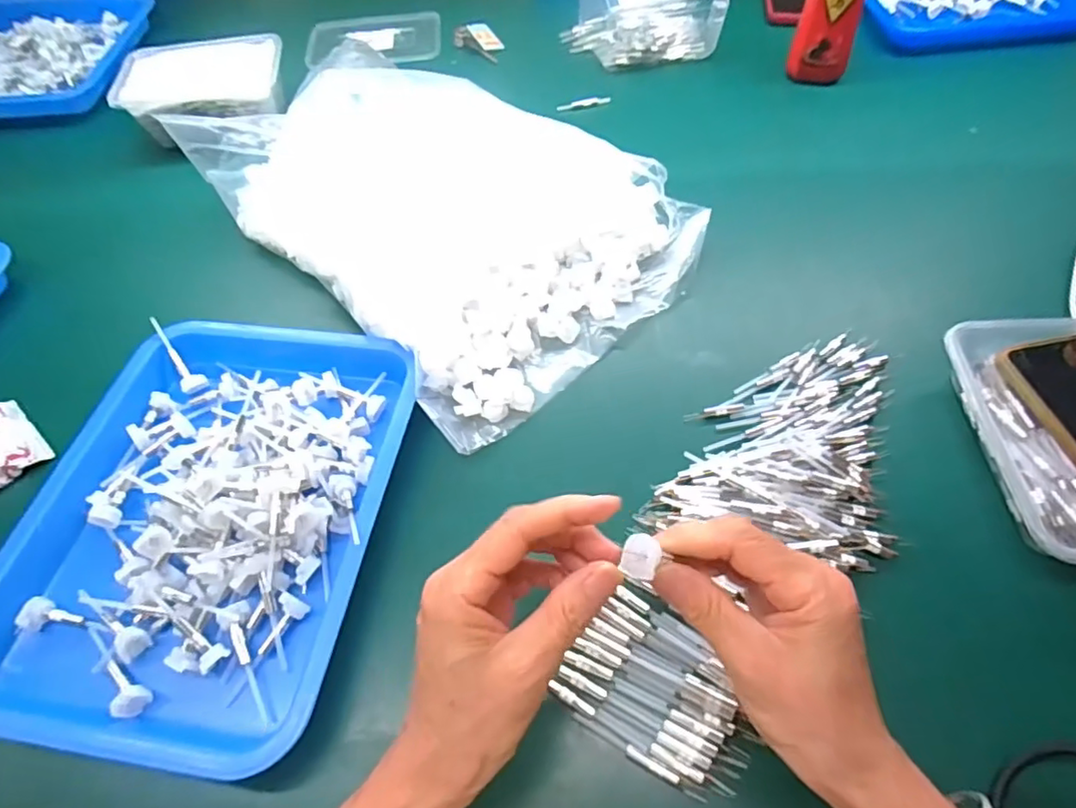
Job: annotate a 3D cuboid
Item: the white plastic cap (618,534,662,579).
[{"bbox_3d":[0.044,0.066,0.263,0.015,0.008,0.018,15,58,14],"label":"white plastic cap"}]

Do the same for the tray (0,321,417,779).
[{"bbox_3d":[-0.208,0.062,0.395,0.223,0.034,0.290,5,56,8],"label":"tray"}]

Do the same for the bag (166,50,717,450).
[{"bbox_3d":[-0.077,-0.189,0.537,0.302,0.083,0.413,-37,61,-20],"label":"bag"}]

